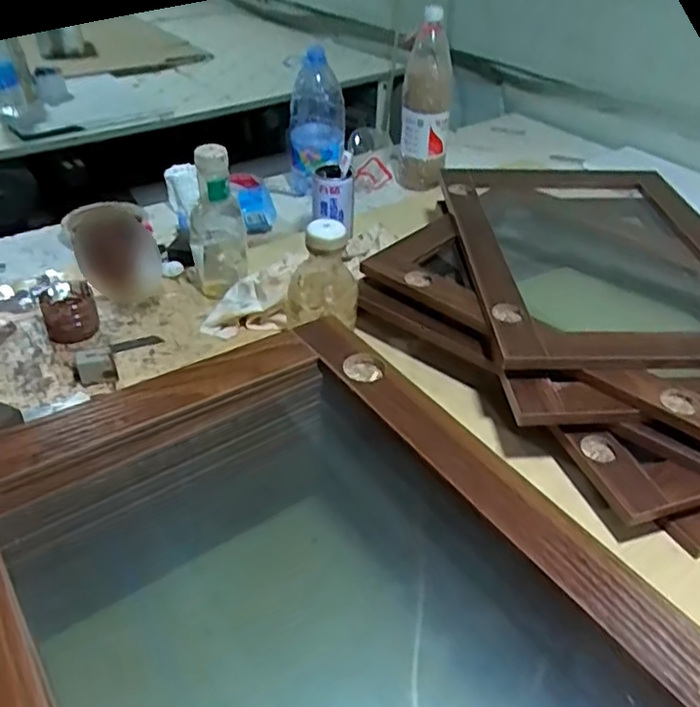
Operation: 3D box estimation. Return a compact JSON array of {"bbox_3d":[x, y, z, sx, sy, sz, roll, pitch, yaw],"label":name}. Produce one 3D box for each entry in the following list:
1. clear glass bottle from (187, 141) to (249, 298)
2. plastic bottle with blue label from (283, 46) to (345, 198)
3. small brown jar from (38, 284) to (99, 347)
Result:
[{"bbox_3d":[-0.166,-0.155,0.812,0.068,0.212,0.057,-6,38,-9],"label":"clear glass bottle"},{"bbox_3d":[-0.059,-0.392,1.106,0.097,0.217,0.072,2,38,0],"label":"plastic bottle with blue label"},{"bbox_3d":[-0.348,-0.053,0.800,0.066,0.047,0.082,-14,41,-19],"label":"small brown jar"}]

